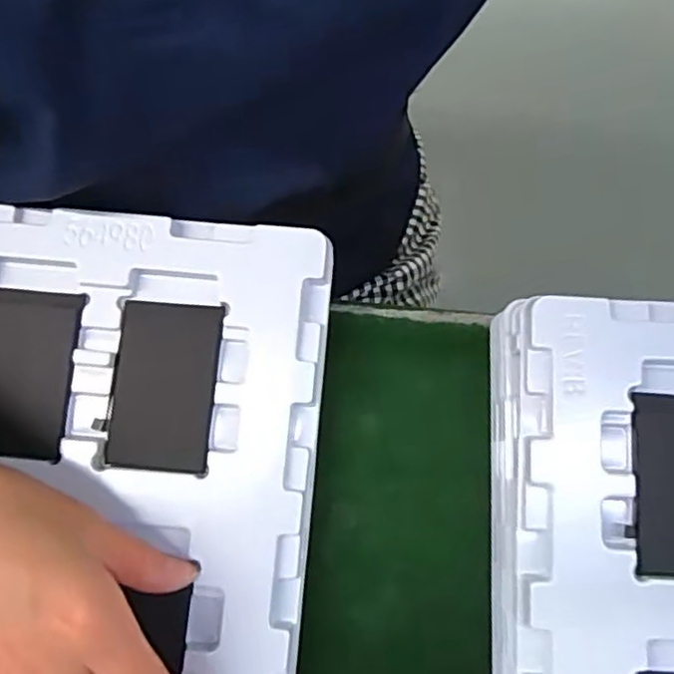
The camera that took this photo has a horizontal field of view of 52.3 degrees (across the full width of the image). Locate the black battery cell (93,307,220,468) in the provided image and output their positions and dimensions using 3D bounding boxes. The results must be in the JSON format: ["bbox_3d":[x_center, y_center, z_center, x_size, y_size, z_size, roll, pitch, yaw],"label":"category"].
[{"bbox_3d":[-0.086,0.023,0.335,0.050,0.005,0.079,4,79,1],"label":"black battery cell"}]

